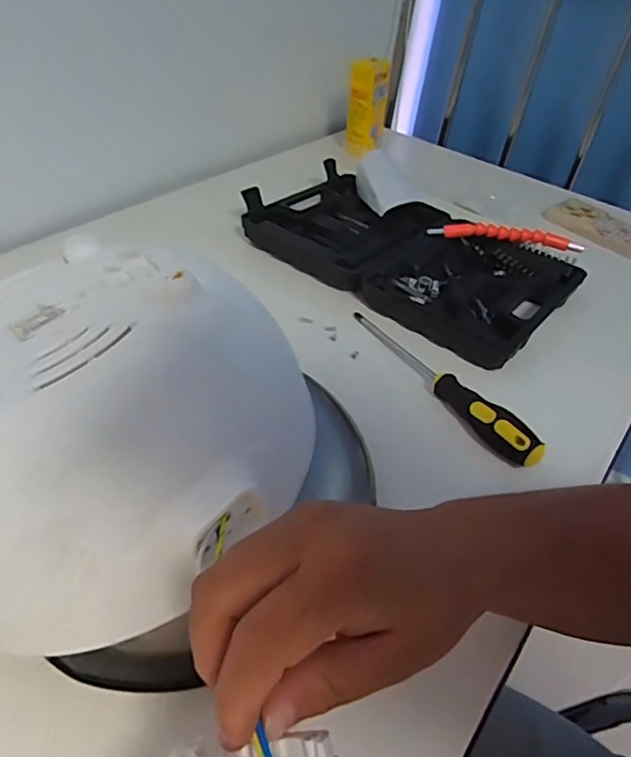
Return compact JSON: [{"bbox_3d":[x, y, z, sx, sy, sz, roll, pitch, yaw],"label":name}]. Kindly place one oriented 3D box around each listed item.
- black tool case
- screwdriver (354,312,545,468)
[{"bbox_3d":[0.102,-0.146,0.628,0.338,0.040,0.203,33,46,26],"label":"black tool case"},{"bbox_3d":[0.102,-0.004,0.479,0.024,0.027,0.218,-18,47,-27],"label":"screwdriver"}]

